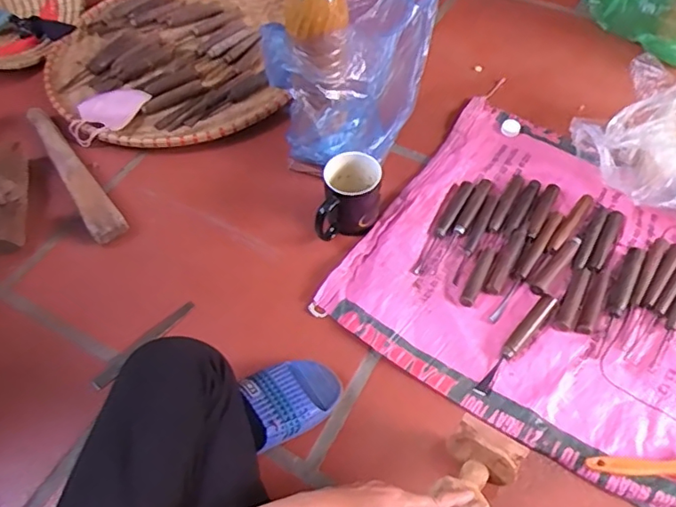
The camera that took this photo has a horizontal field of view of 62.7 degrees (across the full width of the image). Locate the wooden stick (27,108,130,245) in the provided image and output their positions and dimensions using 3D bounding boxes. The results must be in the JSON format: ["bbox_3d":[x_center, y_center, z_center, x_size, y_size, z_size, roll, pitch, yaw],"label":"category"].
[{"bbox_3d":[-0.431,-0.145,0.890,0.048,0.038,0.325,-32,60,-17],"label":"wooden stick"}]

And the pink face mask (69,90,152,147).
[{"bbox_3d":[-0.408,-0.243,0.960,0.098,0.020,0.139,19,53,12],"label":"pink face mask"}]

